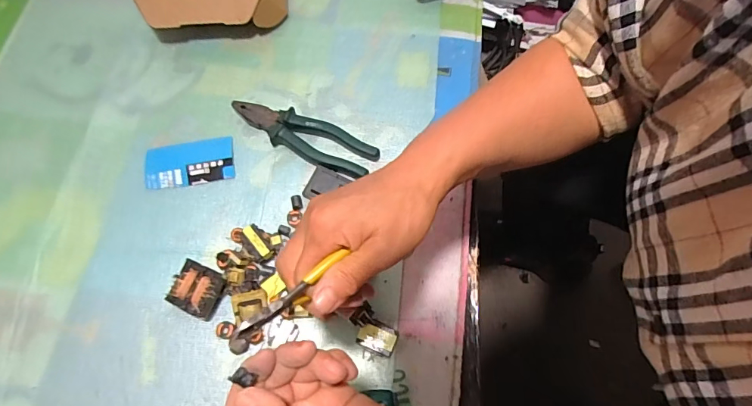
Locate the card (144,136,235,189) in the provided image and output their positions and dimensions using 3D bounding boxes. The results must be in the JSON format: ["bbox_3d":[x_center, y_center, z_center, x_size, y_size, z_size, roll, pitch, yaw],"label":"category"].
[{"bbox_3d":[-0.232,-0.050,0.536,0.107,0.008,0.057,-10,70,-4],"label":"card"}]

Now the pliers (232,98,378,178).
[{"bbox_3d":[-0.092,-0.086,0.541,0.192,0.019,0.050,27,72,10],"label":"pliers"}]

